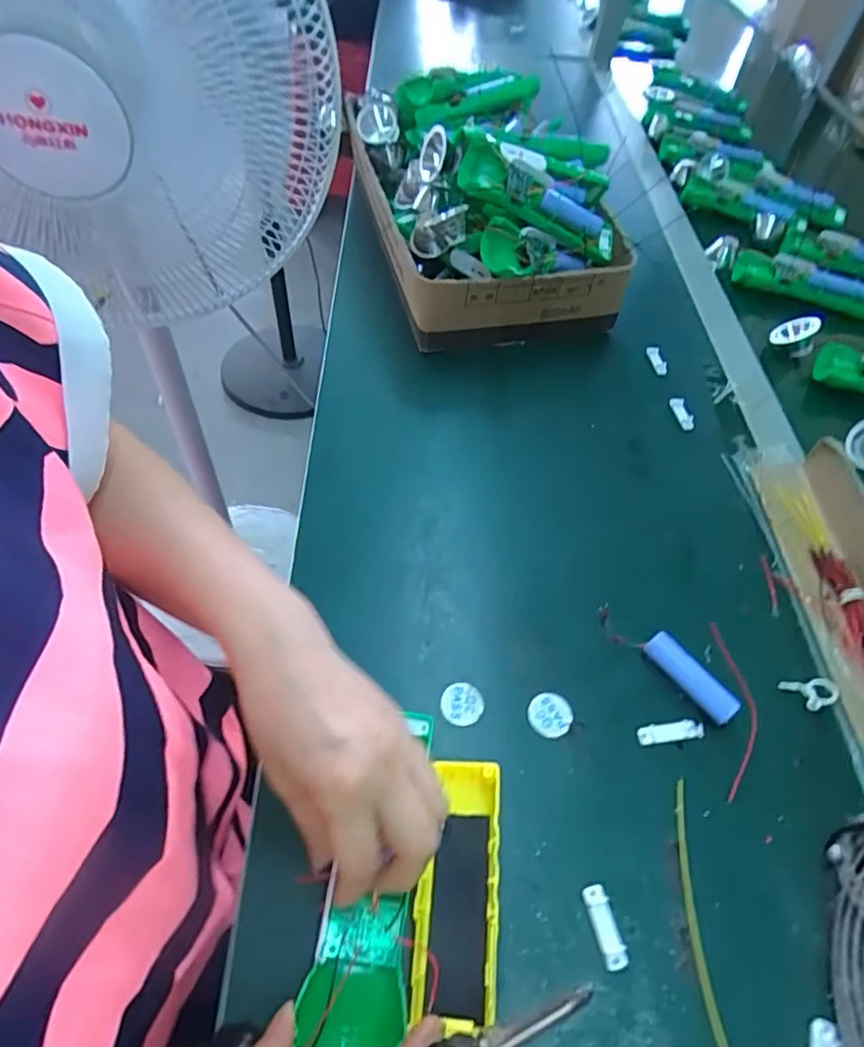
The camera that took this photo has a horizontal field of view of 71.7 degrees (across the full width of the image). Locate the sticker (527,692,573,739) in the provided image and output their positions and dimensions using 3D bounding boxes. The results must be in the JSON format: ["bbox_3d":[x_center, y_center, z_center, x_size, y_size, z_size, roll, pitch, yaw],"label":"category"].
[{"bbox_3d":[0.076,0.124,0.386,0.028,0.004,0.027,2,63,-3],"label":"sticker"}]

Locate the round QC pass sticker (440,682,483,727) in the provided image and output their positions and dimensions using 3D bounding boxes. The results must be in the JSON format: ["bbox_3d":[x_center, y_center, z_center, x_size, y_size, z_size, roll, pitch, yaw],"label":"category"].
[{"bbox_3d":[0.020,0.117,0.386,0.026,0.004,0.026,9,53,3],"label":"round QC pass sticker"}]

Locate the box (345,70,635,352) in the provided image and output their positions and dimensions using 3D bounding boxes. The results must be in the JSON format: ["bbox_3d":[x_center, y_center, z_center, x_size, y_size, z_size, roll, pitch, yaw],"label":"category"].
[{"bbox_3d":[0.049,-0.373,0.653,0.228,0.137,0.388,-10,55,-11],"label":"box"}]

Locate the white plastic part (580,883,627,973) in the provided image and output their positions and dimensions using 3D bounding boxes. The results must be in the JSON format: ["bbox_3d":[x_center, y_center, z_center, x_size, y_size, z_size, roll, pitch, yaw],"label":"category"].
[{"bbox_3d":[0.092,0.215,0.320,0.012,0.006,0.038,-8,54,-10],"label":"white plastic part"}]

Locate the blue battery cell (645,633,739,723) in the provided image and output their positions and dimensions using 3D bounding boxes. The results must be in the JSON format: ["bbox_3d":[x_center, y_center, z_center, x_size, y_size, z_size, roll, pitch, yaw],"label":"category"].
[{"bbox_3d":[0.171,0.102,0.396,0.018,0.019,0.066,-33,62,-25],"label":"blue battery cell"}]

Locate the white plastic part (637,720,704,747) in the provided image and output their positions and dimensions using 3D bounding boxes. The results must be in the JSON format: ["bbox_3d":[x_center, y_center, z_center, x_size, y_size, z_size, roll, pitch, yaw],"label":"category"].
[{"bbox_3d":[0.153,0.133,0.382,0.044,0.004,0.012,-5,54,-8],"label":"white plastic part"}]

